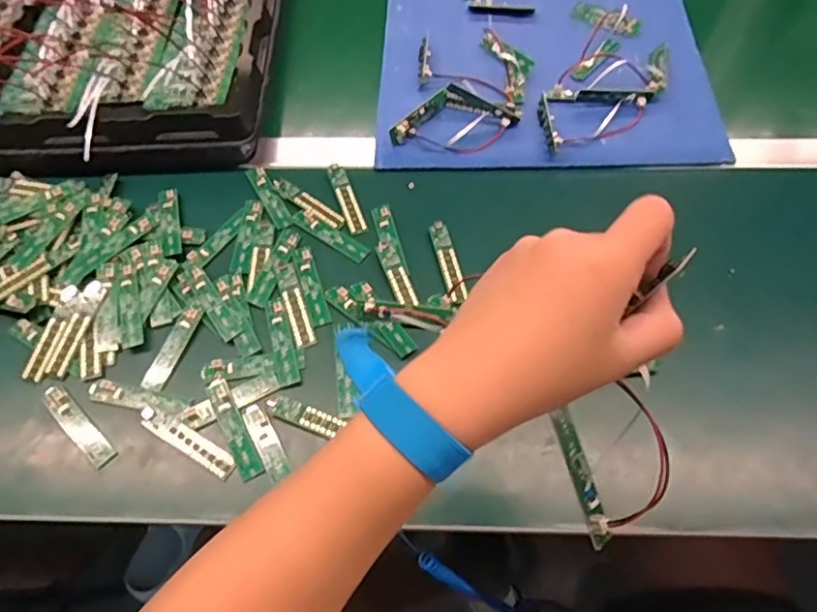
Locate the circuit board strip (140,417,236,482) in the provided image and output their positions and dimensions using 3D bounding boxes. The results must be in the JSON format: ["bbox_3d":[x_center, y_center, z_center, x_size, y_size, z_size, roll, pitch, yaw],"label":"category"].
[{"bbox_3d":[-0.170,0.106,0.450,0.083,0.004,0.018,29,64,17],"label":"circuit board strip"}]

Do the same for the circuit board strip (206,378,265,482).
[{"bbox_3d":[-0.137,0.095,0.453,0.018,0.004,0.086,-26,62,-14],"label":"circuit board strip"}]

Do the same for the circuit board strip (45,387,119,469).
[{"bbox_3d":[-0.263,0.094,0.460,0.086,0.008,0.019,40,67,22],"label":"circuit board strip"}]

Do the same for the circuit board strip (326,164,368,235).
[{"bbox_3d":[-0.061,-0.108,0.566,0.017,0.004,0.084,-19,61,-10],"label":"circuit board strip"}]

